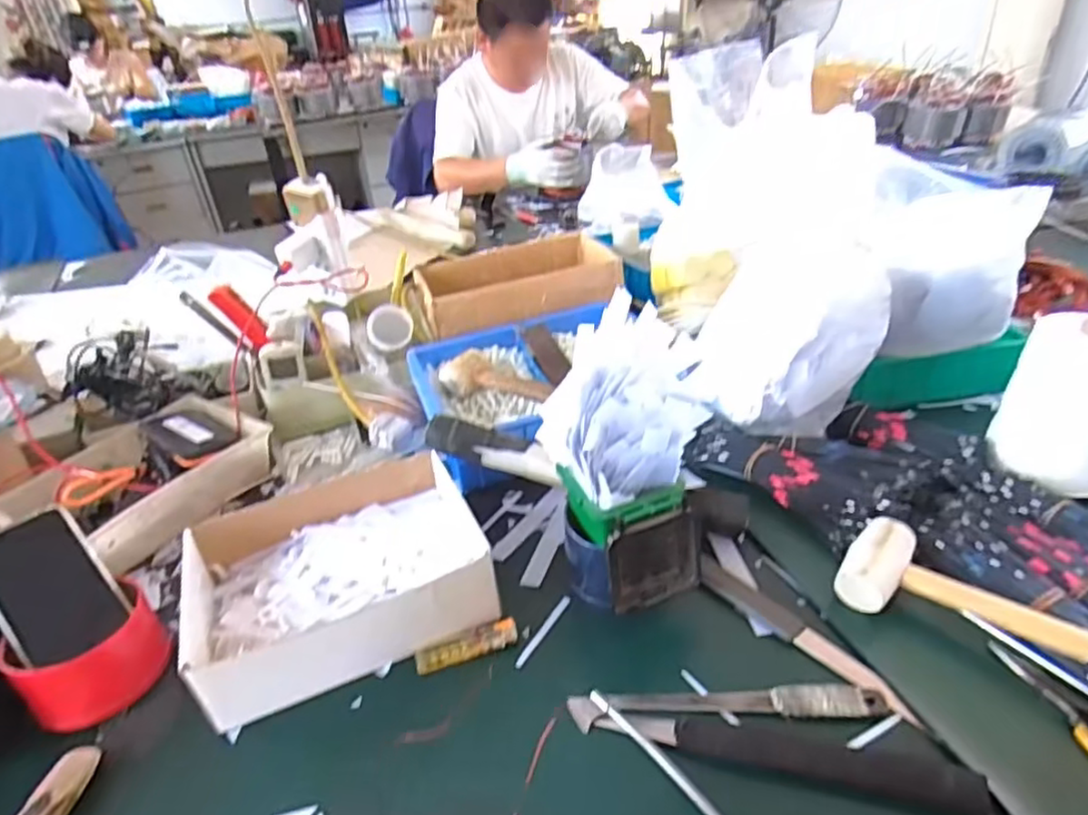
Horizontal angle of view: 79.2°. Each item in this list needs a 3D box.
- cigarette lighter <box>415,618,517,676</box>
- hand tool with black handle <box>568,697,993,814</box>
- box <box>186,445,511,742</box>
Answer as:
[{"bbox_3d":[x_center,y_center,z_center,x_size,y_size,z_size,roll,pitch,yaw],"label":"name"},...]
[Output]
[{"bbox_3d":[-0.064,0.201,0.551,0.085,0.012,0.021,-16,35,-16],"label":"cigarette lighter"},{"bbox_3d":[0.151,0.233,0.452,0.268,0.020,0.042,7,35,17],"label":"hand tool with black handle"},{"bbox_3d":[-0.184,0.144,0.593,0.244,0.069,0.194,-17,35,-18],"label":"box"}]

